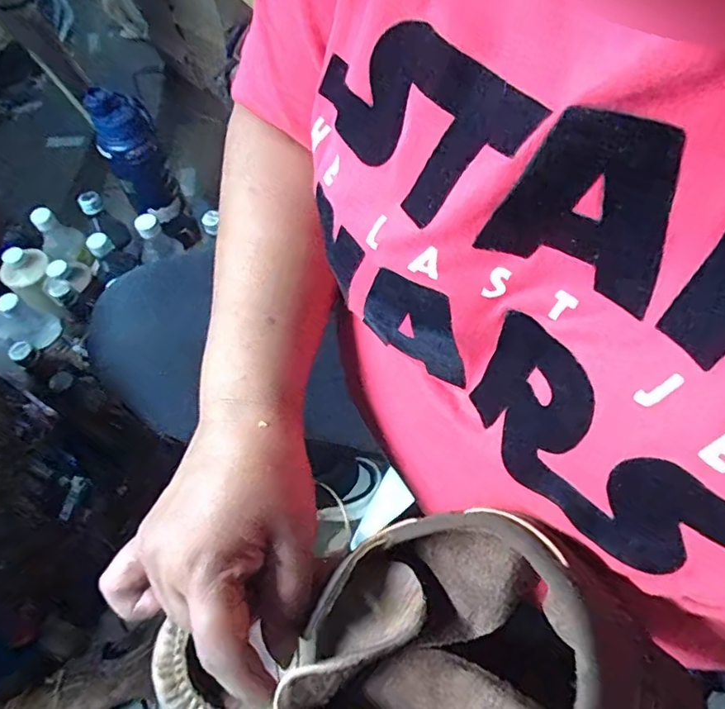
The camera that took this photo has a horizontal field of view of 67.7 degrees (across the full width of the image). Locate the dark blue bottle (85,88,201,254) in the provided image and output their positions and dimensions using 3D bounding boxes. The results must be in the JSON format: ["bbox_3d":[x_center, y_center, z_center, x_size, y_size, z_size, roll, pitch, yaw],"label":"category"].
[{"bbox_3d":[-0.361,-0.295,0.912,0.083,0.292,0.093,-26,62,-11],"label":"dark blue bottle"}]

